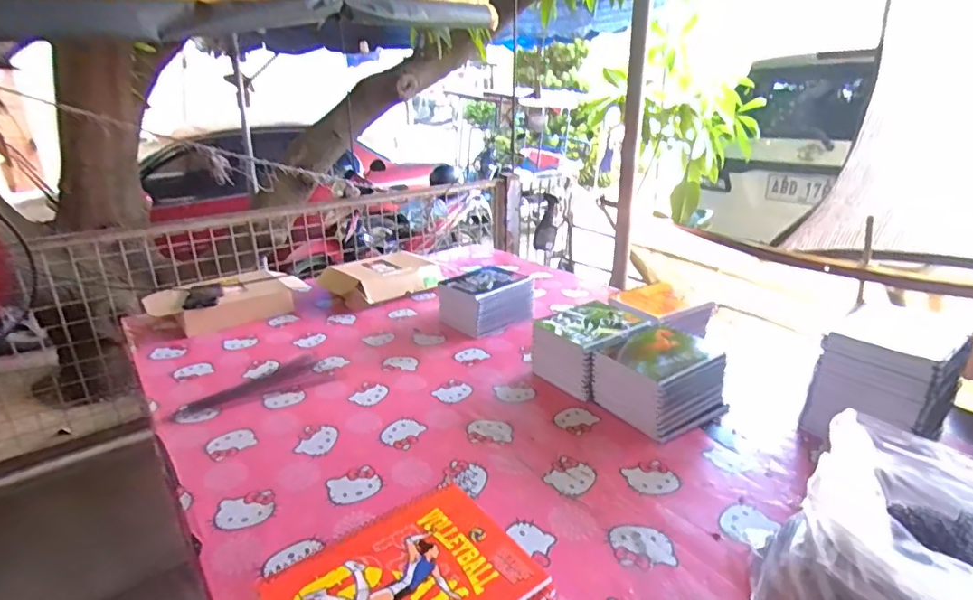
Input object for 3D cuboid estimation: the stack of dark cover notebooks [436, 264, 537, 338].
[{"bbox_3d":[0.001,-0.002,1.342,0.192,0.124,0.153,-18,27,-35],"label":"stack of dark cover notebooks"}]

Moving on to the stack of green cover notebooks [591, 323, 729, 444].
[{"bbox_3d":[0.326,0.144,0.972,0.196,0.117,0.181,-16,27,-33],"label":"stack of green cover notebooks"}]

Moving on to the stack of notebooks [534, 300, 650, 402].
[{"bbox_3d":[0.223,0.098,1.089,0.214,0.115,0.169,-17,27,-33],"label":"stack of notebooks"}]

